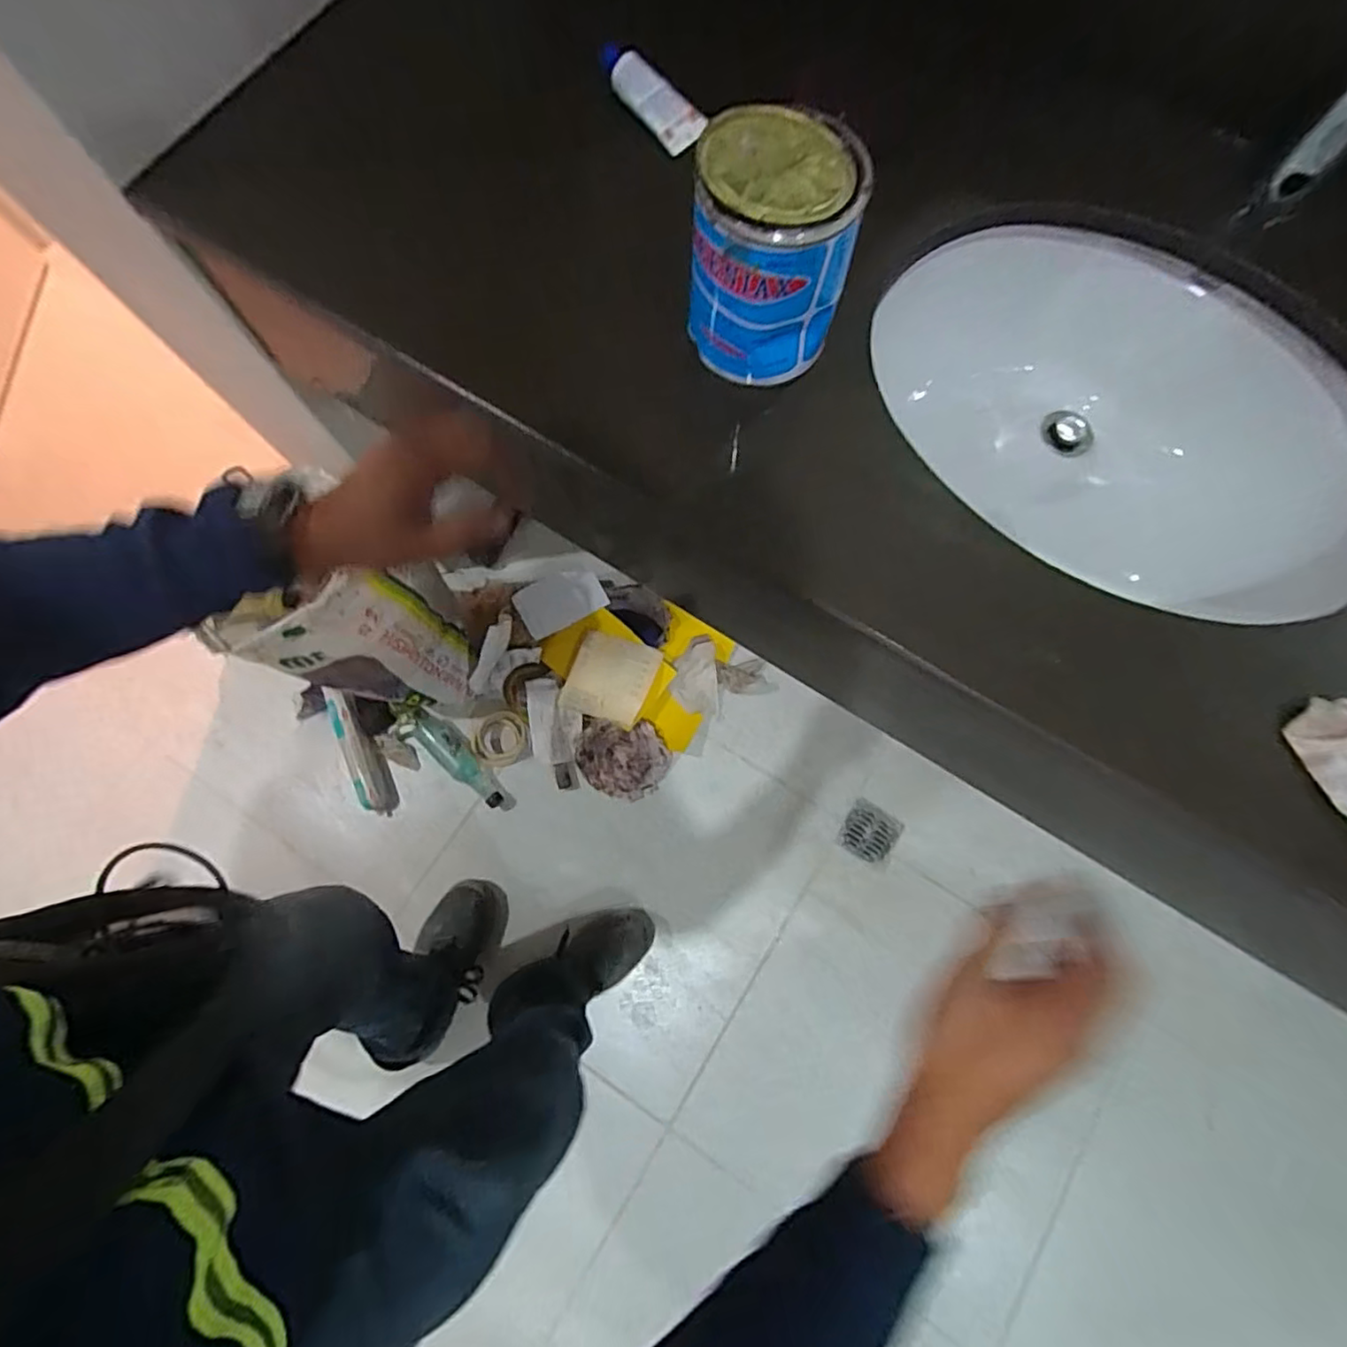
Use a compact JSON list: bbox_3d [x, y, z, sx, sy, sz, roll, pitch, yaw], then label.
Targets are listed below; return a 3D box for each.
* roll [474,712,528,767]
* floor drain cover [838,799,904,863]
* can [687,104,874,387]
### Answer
[{"bbox_3d":[-0.336,0.129,1.224,0.102,0.018,0.104,0,76,0],"label":"roll"},{"bbox_3d":[0.381,0.308,1.210,0.099,0.009,0.098,28,88,3],"label":"floor drain cover"},{"bbox_3d":[0.066,-0.289,0.437,0.107,0.130,0.099,-1,76,0],"label":"can"}]

